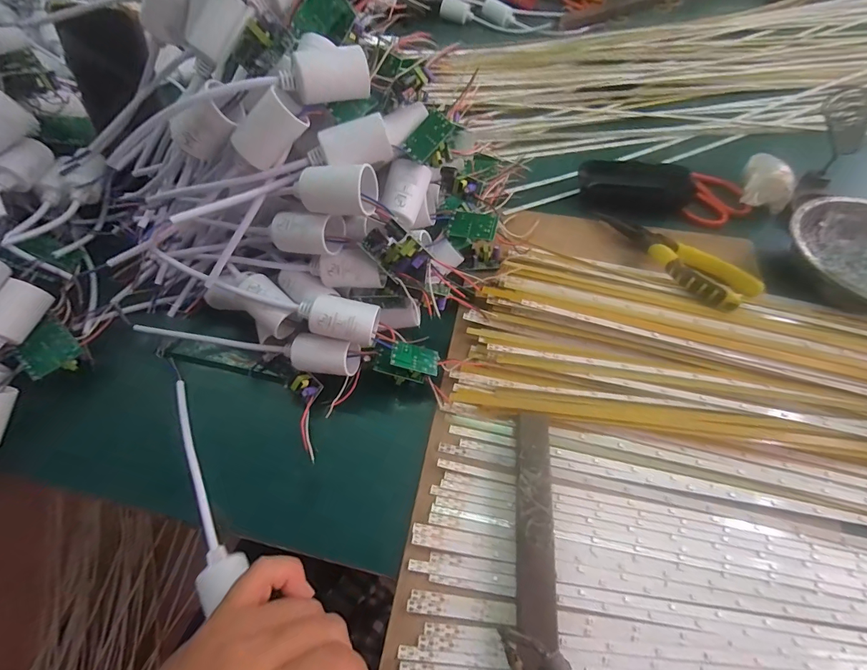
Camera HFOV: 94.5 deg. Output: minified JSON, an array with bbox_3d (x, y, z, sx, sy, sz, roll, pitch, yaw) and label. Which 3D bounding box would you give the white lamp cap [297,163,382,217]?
[{"bbox_3d":[-0.059,-0.091,0.252,0.044,0.027,0.027,13,58,10],"label":"white lamp cap"}]

